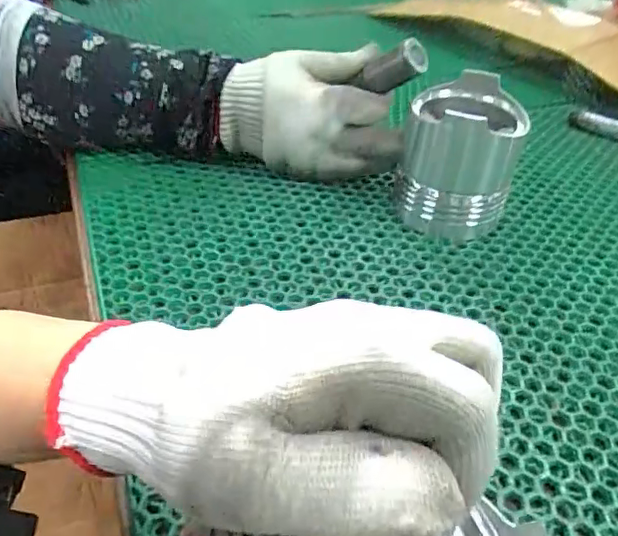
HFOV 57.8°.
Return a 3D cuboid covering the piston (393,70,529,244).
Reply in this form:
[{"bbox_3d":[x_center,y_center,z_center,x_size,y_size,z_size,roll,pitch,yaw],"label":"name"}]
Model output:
[{"bbox_3d":[0.109,-0.081,0.412,0.079,0.097,0.078,11,41,10],"label":"piston"}]

